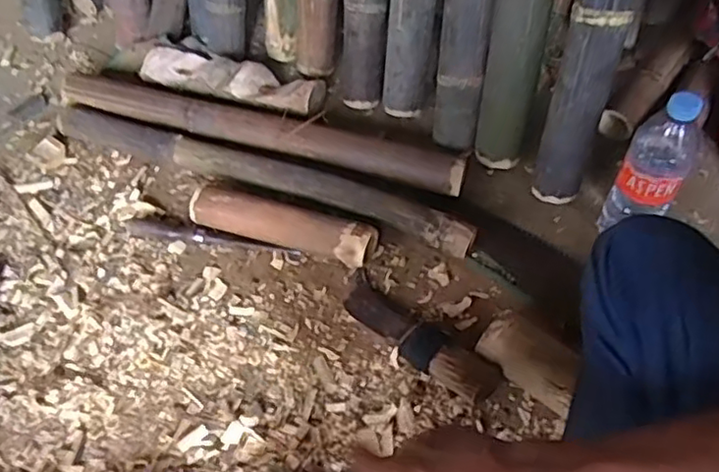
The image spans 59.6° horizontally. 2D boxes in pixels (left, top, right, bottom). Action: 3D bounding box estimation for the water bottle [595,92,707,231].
[{"bbox_3d":[0.349,-0.074,0.751,0.071,0.234,0.068,25,59,21],"label":"water bottle"}]

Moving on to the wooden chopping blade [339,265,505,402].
[{"bbox_3d":[0.063,0.116,0.756,0.059,0.041,0.239,-40,48,-22],"label":"wooden chopping blade"}]

